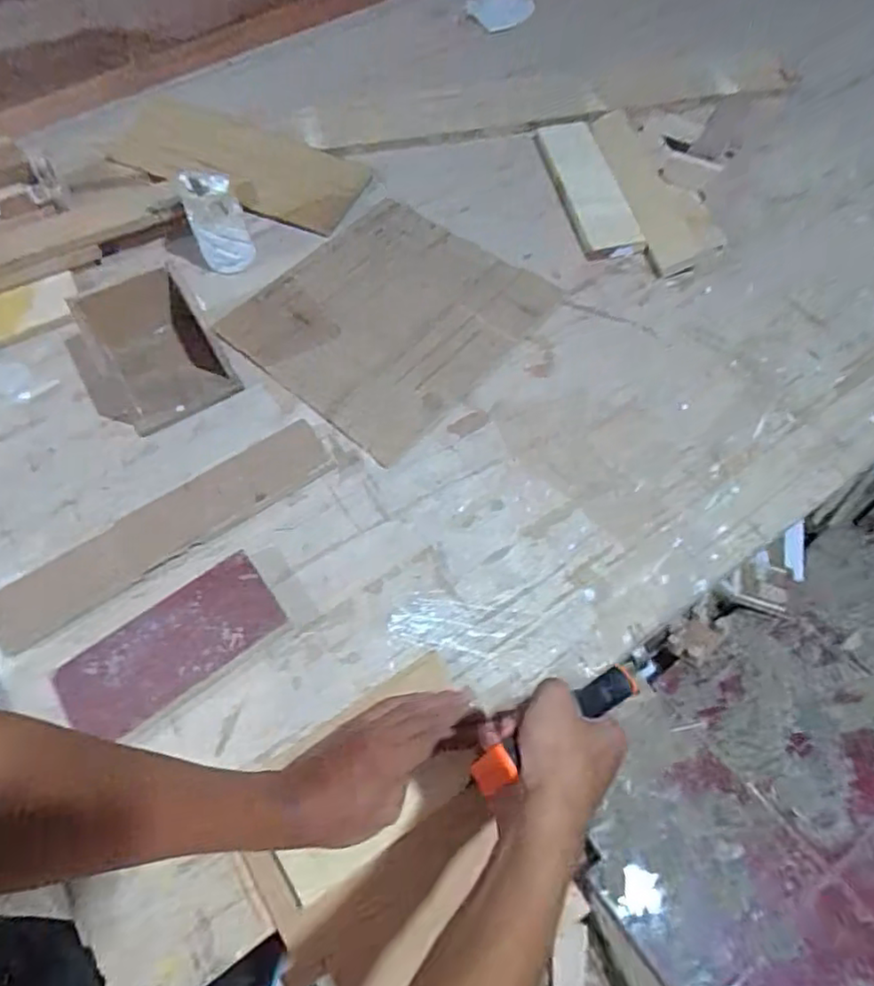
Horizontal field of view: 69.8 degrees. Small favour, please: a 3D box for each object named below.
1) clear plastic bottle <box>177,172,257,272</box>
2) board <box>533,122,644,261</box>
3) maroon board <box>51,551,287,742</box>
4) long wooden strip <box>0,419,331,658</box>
[{"bbox_3d":[-0.271,-0.333,0.774,0.065,0.110,0.054,-23,63,-9],"label":"clear plastic bottle"},{"bbox_3d":[0.201,-0.414,0.847,0.081,0.018,0.252,-13,58,-4],"label":"board"},{"bbox_3d":[-0.236,0.140,0.564,0.186,0.025,0.089,-34,62,-17],"label":"maroon board"},{"bbox_3d":[-0.271,0.034,0.627,0.343,0.018,0.066,-32,61,-15],"label":"long wooden strip"}]

